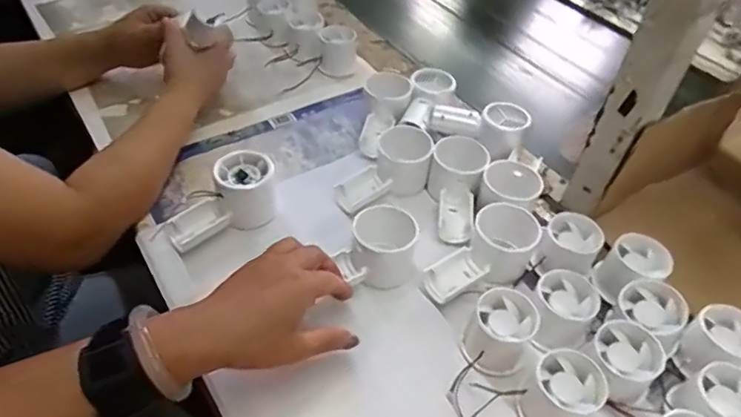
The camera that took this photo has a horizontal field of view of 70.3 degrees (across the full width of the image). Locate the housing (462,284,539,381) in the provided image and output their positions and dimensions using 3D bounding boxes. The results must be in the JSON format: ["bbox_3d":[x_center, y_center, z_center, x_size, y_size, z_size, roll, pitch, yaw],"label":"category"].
[{"bbox_3d":[0.108,0.102,0.438,0.051,0.039,0.062,26,50,19],"label":"housing"}]

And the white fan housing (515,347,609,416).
[{"bbox_3d":[0.145,0.142,0.403,0.057,0.043,0.055,-28,55,-27],"label":"white fan housing"}]

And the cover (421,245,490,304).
[{"bbox_3d":[0.077,0.062,0.483,0.063,0.025,0.035,-25,53,-25],"label":"cover"}]

